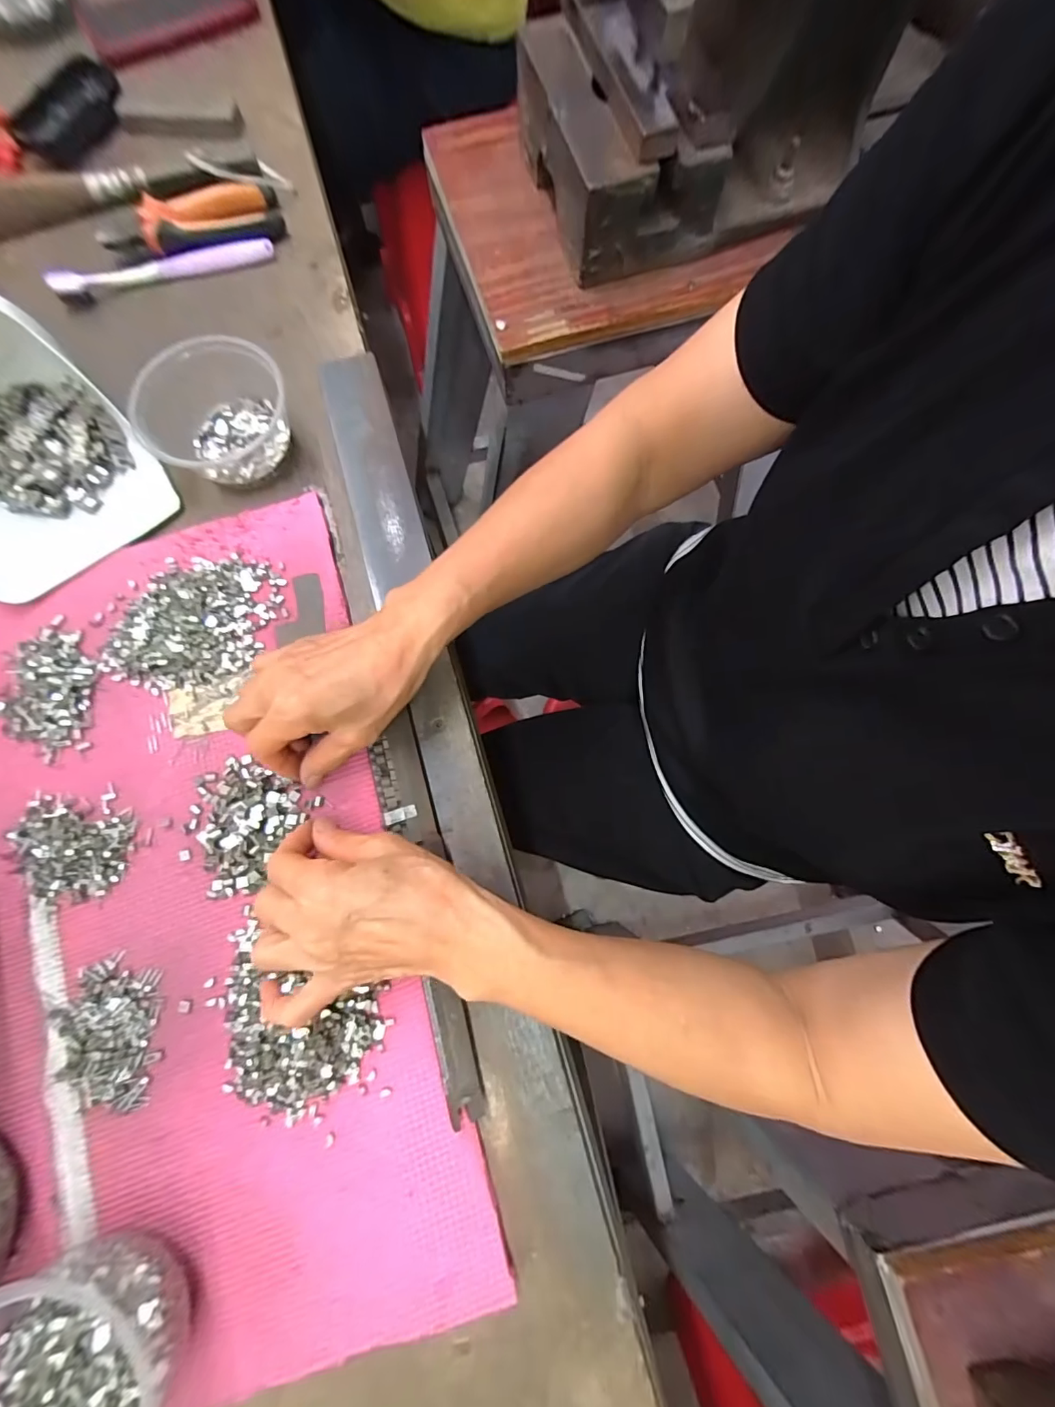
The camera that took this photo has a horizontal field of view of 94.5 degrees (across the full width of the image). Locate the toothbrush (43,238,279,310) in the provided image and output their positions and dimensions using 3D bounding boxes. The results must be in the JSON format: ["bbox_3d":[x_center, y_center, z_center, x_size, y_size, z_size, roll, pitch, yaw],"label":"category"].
[{"bbox_3d":[-0.319,-0.384,0.427,0.186,0.017,0.012,-17,78,-5],"label":"toothbrush"}]

